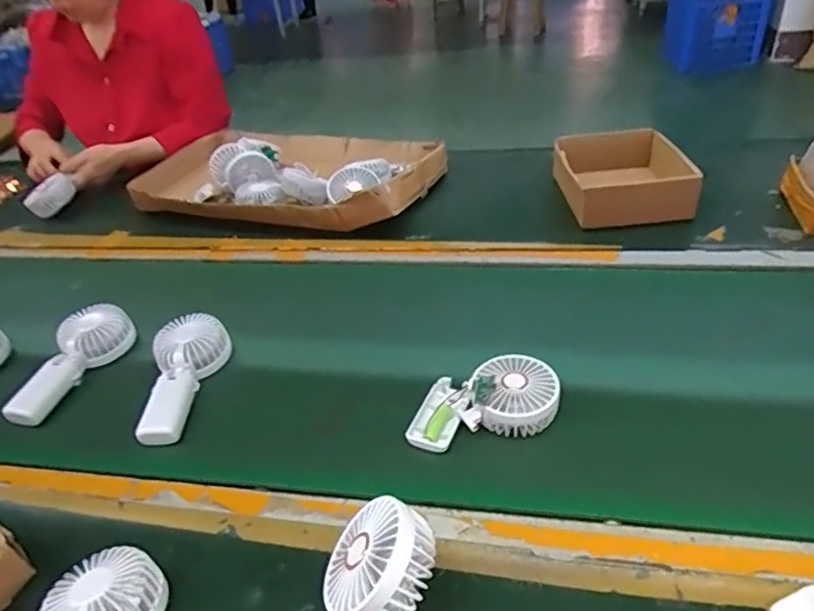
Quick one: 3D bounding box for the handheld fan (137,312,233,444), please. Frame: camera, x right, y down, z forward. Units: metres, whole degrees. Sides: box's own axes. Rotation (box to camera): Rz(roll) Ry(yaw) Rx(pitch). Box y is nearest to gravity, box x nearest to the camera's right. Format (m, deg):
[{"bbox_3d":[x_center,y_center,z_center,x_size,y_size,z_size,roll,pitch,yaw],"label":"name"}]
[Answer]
[{"bbox_3d":[-0.255,0.086,0.685,0.088,0.057,0.172,-7,36,-1],"label":"handheld fan"}]

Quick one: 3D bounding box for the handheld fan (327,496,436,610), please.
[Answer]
[{"bbox_3d":[-0.027,0.215,0.390,0.076,0.068,0.181,1,57,9],"label":"handheld fan"}]

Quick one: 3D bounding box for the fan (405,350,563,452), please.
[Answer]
[{"bbox_3d":[0.076,0.097,0.619,0.149,0.059,0.087,-7,36,-1],"label":"fan"}]

